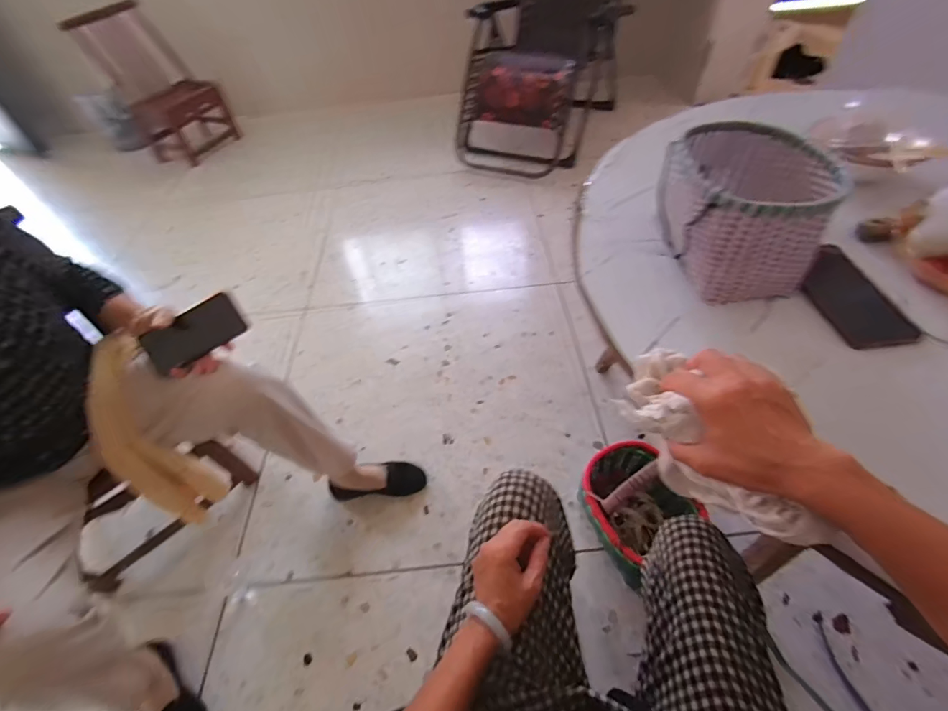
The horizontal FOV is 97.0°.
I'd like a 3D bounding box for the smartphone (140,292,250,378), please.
[{"bbox_3d":[-0.456,-0.034,0.686,0.147,0.072,0.011,-35,22,-12],"label":"smartphone"}]

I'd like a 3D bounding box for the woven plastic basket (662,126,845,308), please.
[{"bbox_3d":[0.332,-0.198,0.533,0.161,0.124,0.239,3,51,6],"label":"woven plastic basket"}]

